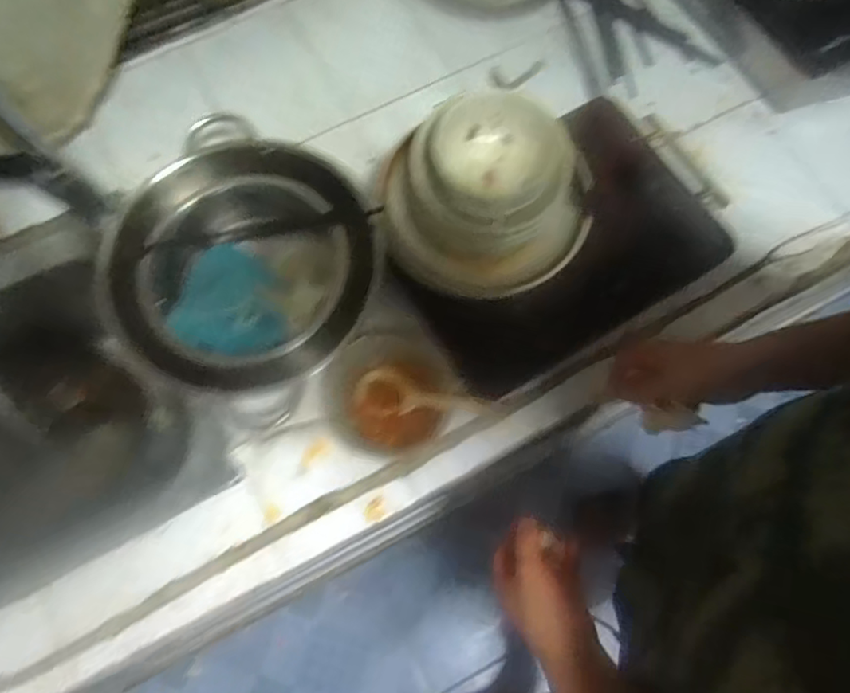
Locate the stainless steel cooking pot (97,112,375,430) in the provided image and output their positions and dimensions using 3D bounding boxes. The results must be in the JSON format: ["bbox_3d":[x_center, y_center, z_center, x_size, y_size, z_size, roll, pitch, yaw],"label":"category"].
[{"bbox_3d":[-0.192,-0.083,0.661,0.249,0.095,0.284,27,73,10],"label":"stainless steel cooking pot"}]

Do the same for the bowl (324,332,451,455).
[{"bbox_3d":[-0.038,0.050,0.647,0.122,0.044,0.126,0,71,1],"label":"bowl"}]

